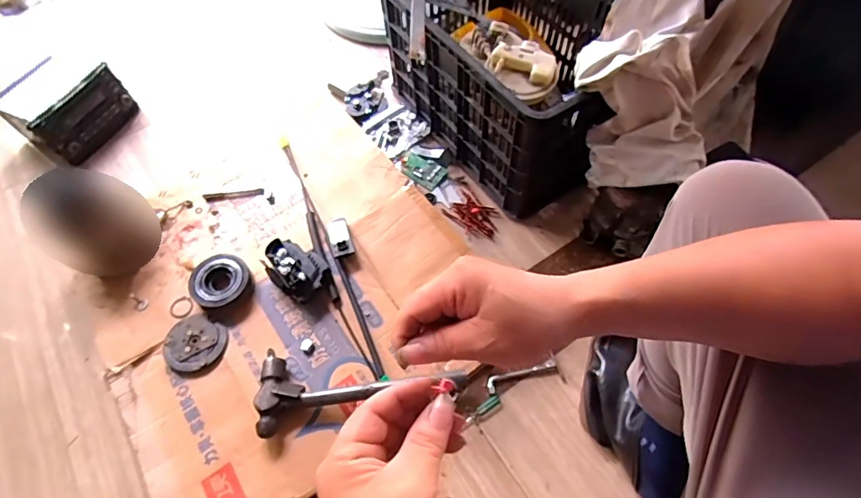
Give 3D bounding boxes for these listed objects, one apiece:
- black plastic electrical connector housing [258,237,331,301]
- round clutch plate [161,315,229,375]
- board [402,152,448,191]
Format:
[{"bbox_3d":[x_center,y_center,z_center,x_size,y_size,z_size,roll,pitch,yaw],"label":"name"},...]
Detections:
[{"bbox_3d":[-0.237,0.036,0.837,0.109,0.072,0.086,36,68,21],"label":"black plastic electrical connector housing"},{"bbox_3d":[-0.403,0.163,0.801,0.098,0.013,0.095,-1,60,2],"label":"round clutch plate"},{"bbox_3d":[-0.017,-0.167,0.980,0.087,0.009,0.061,30,65,18],"label":"board"}]

